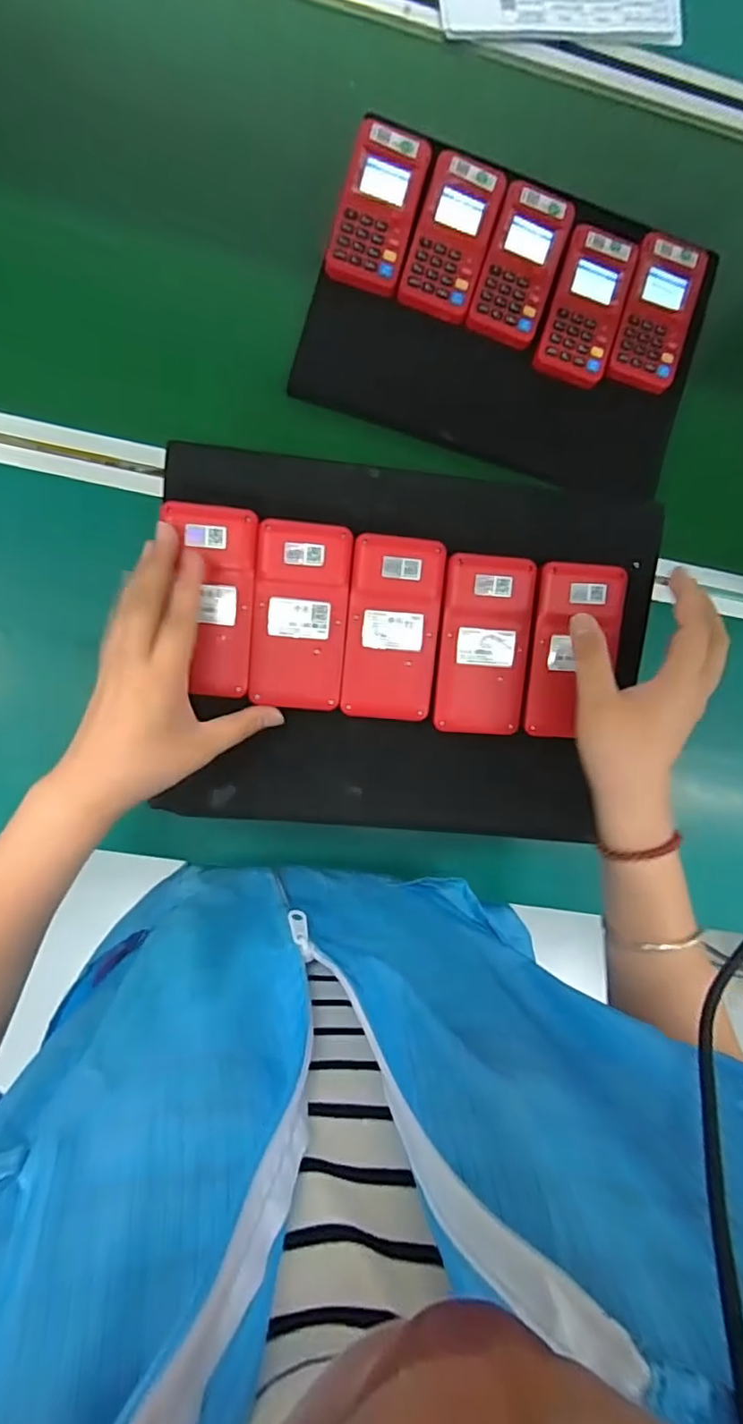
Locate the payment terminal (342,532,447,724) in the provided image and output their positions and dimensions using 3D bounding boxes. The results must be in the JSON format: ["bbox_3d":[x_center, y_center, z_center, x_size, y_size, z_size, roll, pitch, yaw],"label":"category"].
[{"bbox_3d":[0.015,-0.055,0.391,0.062,0.019,0.119,5,90,-4],"label":"payment terminal"}]

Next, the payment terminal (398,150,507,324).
[{"bbox_3d":[0.069,-0.403,0.489,0.061,0.019,0.122,17,89,-4],"label":"payment terminal"}]

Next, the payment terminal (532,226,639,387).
[{"bbox_3d":[0.188,-0.354,0.503,0.062,0.016,0.128,15,90,-4],"label":"payment terminal"}]

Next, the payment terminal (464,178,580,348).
[{"bbox_3d":[0.130,-0.386,0.498,0.061,0.019,0.124,18,89,-4],"label":"payment terminal"}]

